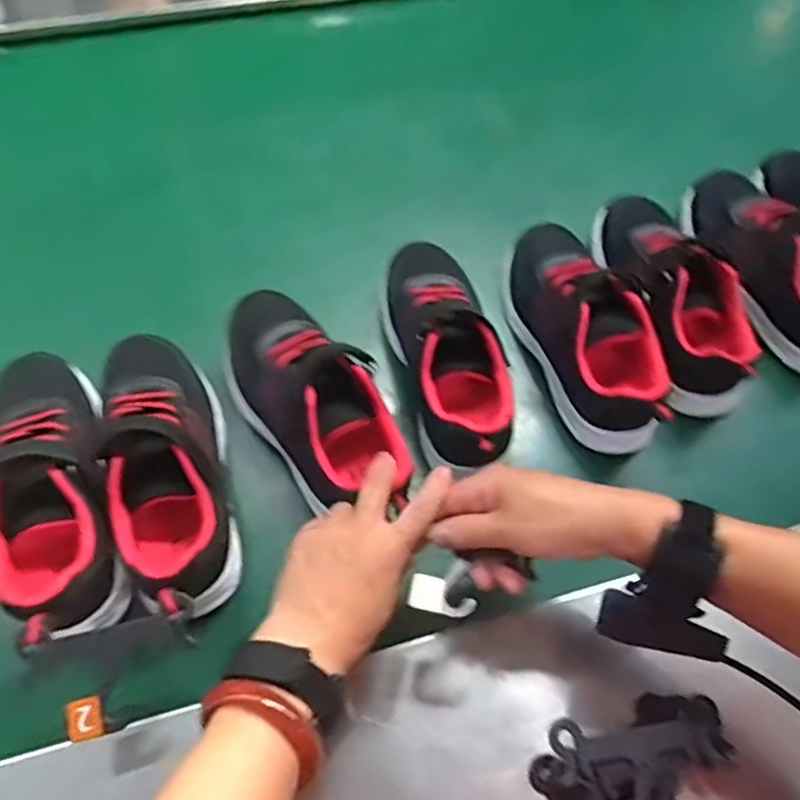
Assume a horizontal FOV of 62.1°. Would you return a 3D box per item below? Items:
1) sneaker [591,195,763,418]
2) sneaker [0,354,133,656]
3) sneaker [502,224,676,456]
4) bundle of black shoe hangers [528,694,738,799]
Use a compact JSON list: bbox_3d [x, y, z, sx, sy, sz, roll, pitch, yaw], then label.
[{"bbox_3d":[0.241,-0.105,0.591,0.096,0.072,0.228,-15,63,-9],"label":"sneaker"},{"bbox_3d":[-0.254,0.058,0.478,0.096,0.088,0.229,-20,64,-12],"label":"sneaker"},{"bbox_3d":[0.160,-0.065,0.574,0.082,0.076,0.217,-17,63,-10],"label":"sneaker"},{"bbox_3d":[0.150,0.237,0.414,0.118,0.036,0.088,-18,63,-11],"label":"bundle of black shoe hangers"}]

